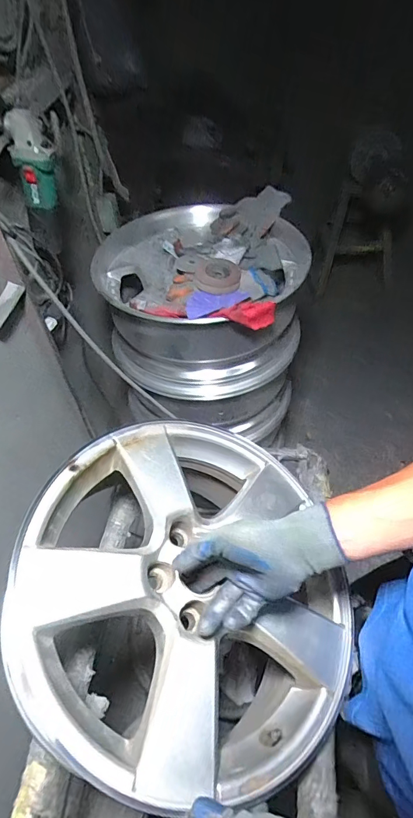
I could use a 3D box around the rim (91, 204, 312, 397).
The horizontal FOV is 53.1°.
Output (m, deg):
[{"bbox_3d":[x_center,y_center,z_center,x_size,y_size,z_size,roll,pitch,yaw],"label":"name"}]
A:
[{"bbox_3d":[-0.009,-0.273,1.045,0.488,0.271,0.435,11,50,15],"label":"rim"}]

